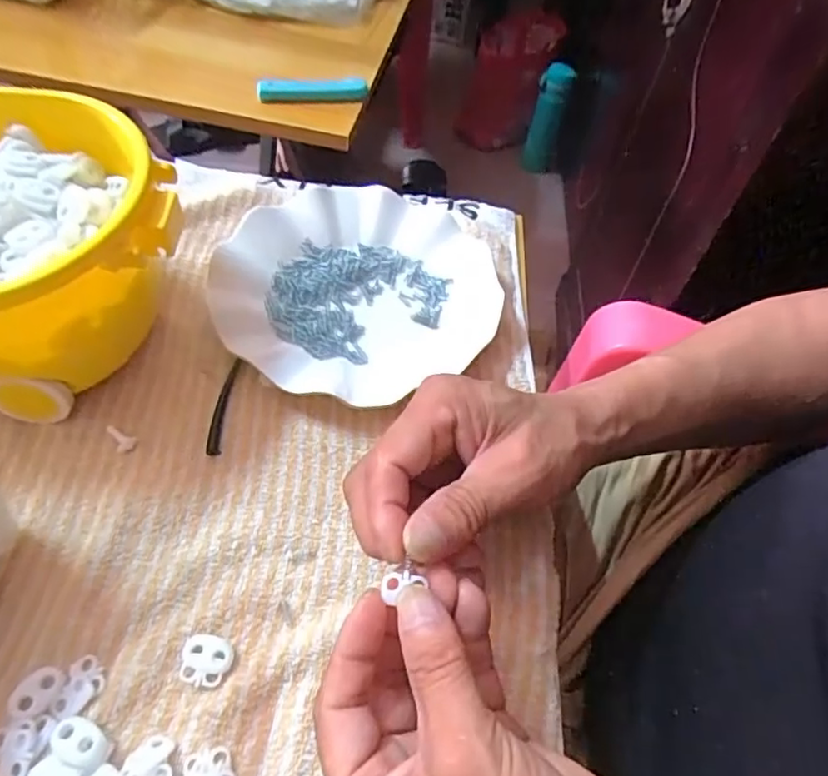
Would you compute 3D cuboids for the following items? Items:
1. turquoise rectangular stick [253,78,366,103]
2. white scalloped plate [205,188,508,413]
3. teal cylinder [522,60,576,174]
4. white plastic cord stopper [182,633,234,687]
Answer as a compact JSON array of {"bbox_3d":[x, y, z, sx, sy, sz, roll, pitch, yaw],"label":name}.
[{"bbox_3d":[-0.092,-0.273,0.561,0.098,0.016,0.017,-4,55,-8],"label":"turquoise rectangular stick"},{"bbox_3d":[-0.034,-0.071,0.409,0.176,0.022,0.173,3,54,-4],"label":"white scalloped plate"},{"bbox_3d":[0.289,-0.577,1.353,0.075,0.278,0.058,20,54,8],"label":"teal cylinder"},{"bbox_3d":[-0.093,0.121,0.275,0.022,0.004,0.021,20,55,9],"label":"white plastic cord stopper"}]

